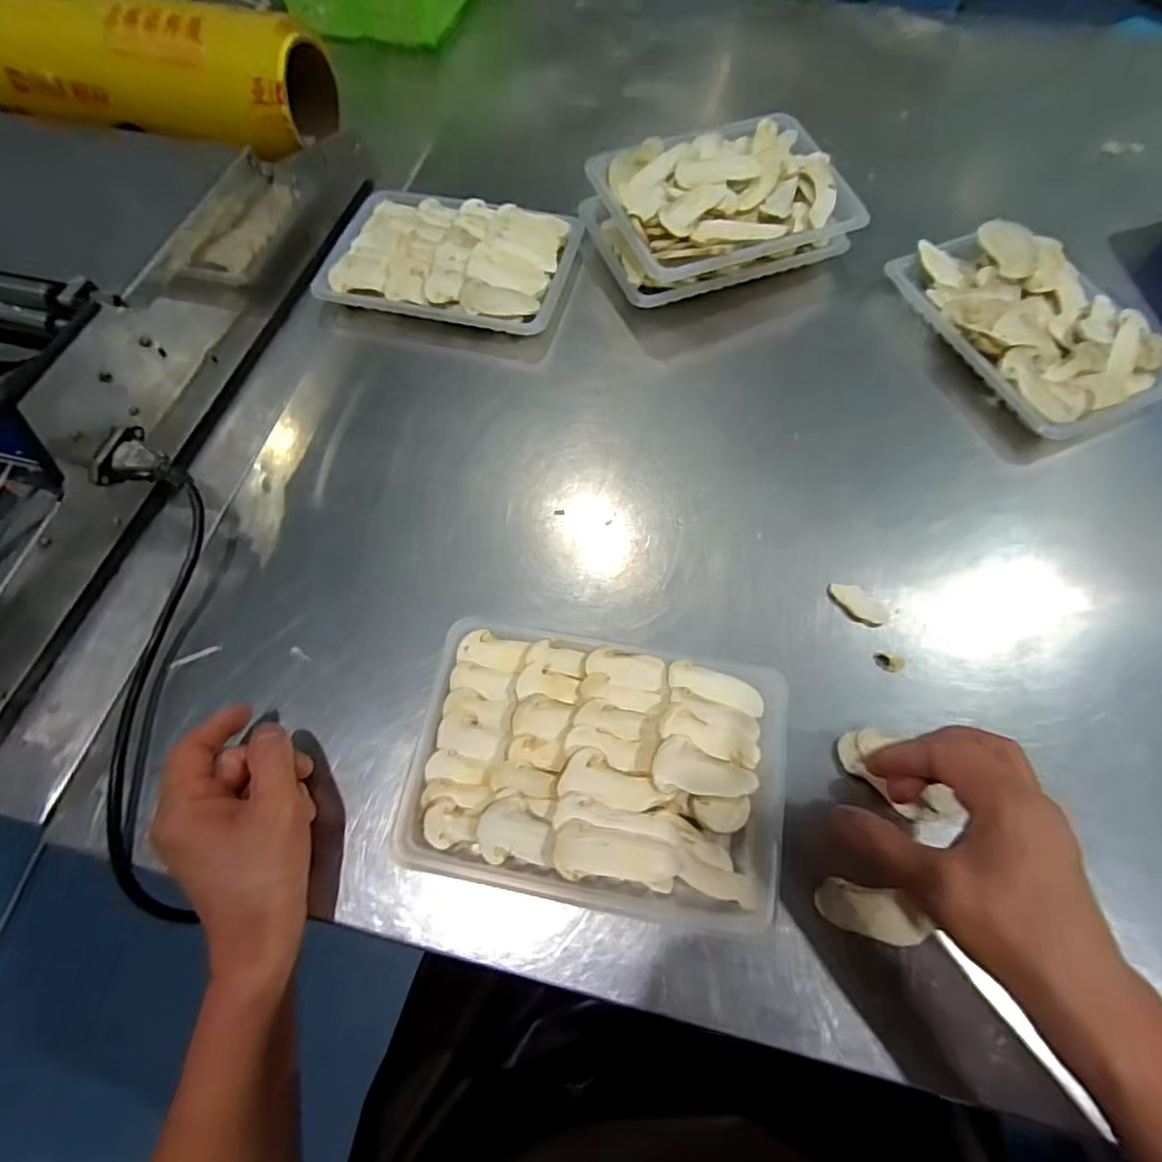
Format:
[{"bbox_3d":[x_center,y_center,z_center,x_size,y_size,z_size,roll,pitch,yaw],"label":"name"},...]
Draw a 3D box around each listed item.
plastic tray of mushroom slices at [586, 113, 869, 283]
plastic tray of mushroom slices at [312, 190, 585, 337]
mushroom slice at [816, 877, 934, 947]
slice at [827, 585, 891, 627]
[{"bbox_3d":[0.125,-0.329,0.500,0.202,0.034,0.134,-23,68,-11],"label":"plastic tray of mushroom slices"},{"bbox_3d":[-0.113,-0.288,0.519,0.207,0.028,0.138,15,66,6],"label":"plastic tray of mushroom slices"},{"bbox_3d":[0.157,0.180,0.321,0.055,0.011,0.023,17,67,6],"label":"mushroom slice"},{"bbox_3d":[0.187,0.015,0.399,0.020,0.004,0.040,-40,73,-17],"label":"slice"}]

